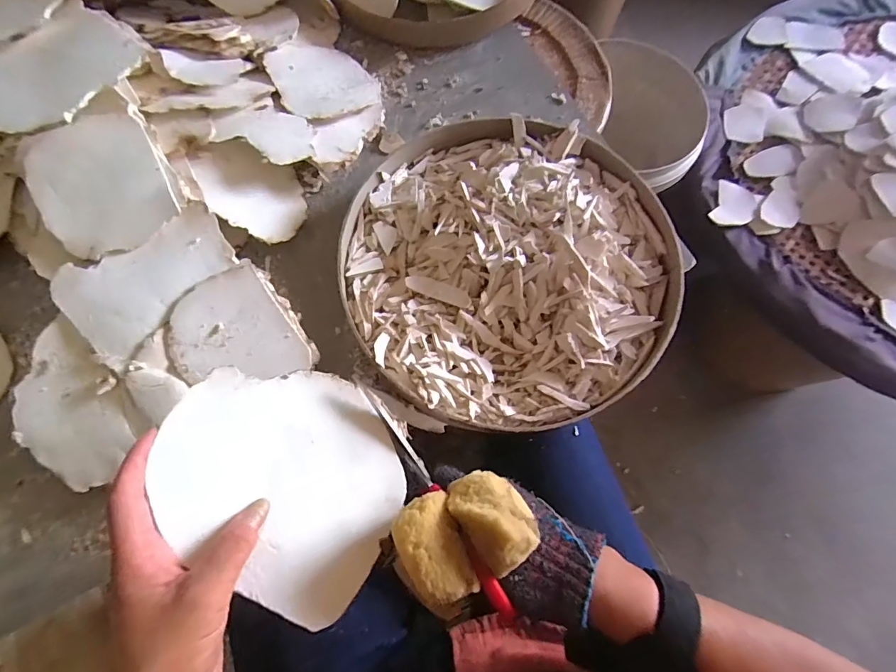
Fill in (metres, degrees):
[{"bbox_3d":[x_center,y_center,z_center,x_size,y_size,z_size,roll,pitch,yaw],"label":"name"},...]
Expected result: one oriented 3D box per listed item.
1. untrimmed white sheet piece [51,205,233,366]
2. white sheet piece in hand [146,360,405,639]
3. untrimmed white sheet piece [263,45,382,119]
[{"bbox_3d":[-0.244,-0.049,0.366,0.132,0.013,0.081,-39,79,-12],"label":"untrimmed white sheet piece"},{"bbox_3d":[-0.106,0.088,0.292,0.157,0.005,0.133,32,62,-2],"label":"white sheet piece in hand"},{"bbox_3d":[-0.133,-0.278,0.481,0.106,0.005,0.098,-22,77,-23],"label":"untrimmed white sheet piece"}]

